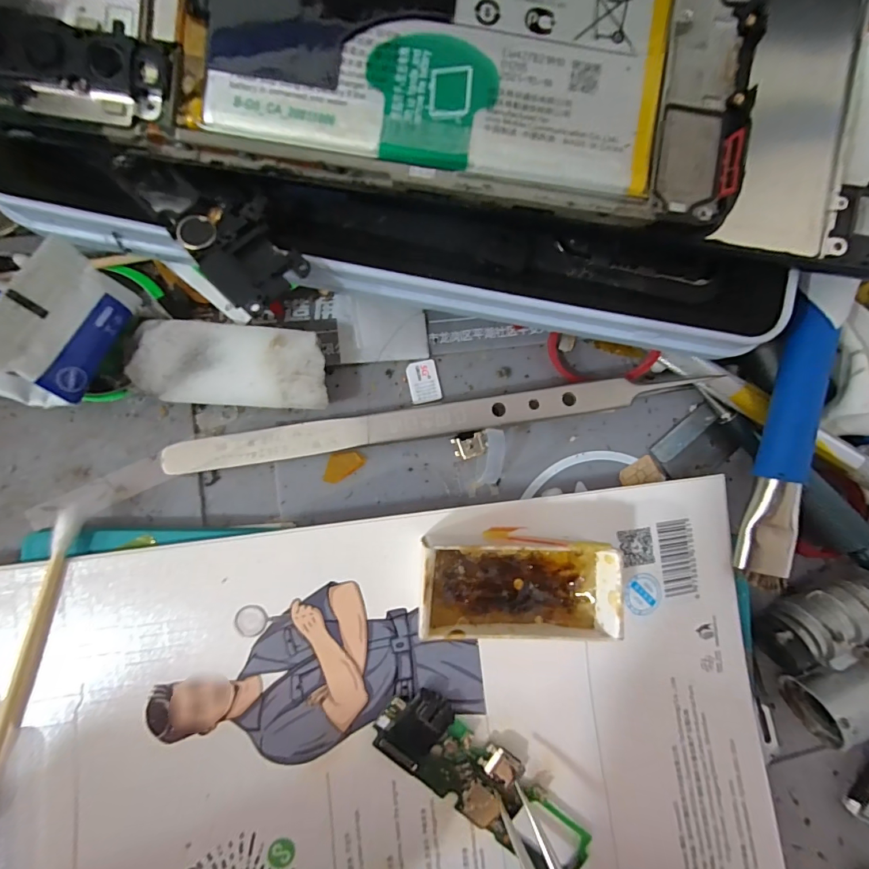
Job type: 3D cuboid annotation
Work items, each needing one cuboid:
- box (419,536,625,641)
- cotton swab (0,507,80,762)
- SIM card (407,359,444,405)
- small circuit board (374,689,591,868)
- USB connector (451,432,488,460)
[{"bbox_3d":[0.019,0.037,0.101,0.046,0.019,0.021,1,86,-7],"label":"box"},{"bbox_3d":[-0.095,0.053,0.094,0.004,0.004,0.071,13,85,-6],"label":"cotton swab"},{"bbox_3d":[-0.003,-0.016,0.122,0.009,0.004,0.013,-12,88,-9],"label":"SIM card"},{"bbox_3d":[0.013,0.089,0.104,0.063,0.005,0.018,40,82,-3],"label":"small circuit board"},{"bbox_3d":[0.011,0.004,0.119,0.009,0.004,0.007,-15,88,-8],"label":"USB connector"}]

